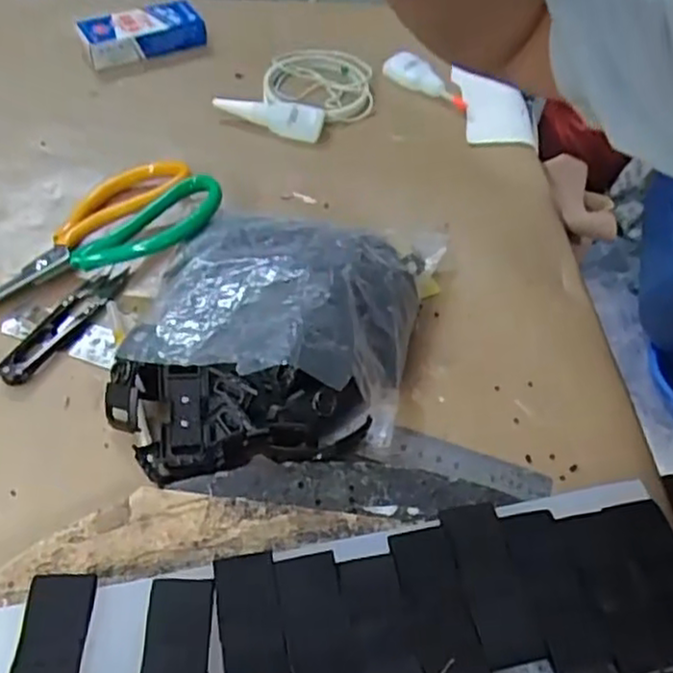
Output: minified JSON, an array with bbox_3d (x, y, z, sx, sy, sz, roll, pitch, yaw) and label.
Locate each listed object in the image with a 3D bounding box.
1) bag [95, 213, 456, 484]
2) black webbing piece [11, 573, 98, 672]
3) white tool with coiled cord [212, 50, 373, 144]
[{"bbox_3d":[-0.025,-0.008,0.397,0.191,0.060,0.173,0,50,-4],"label":"bag"},{"bbox_3d":[-0.111,0.125,0.270,0.025,0.004,0.067,1,50,-3],"label":"black webbing piece"},{"bbox_3d":[-0.019,-0.205,0.572,0.096,0.017,0.119,21,52,13],"label":"white tool with coiled cord"}]

